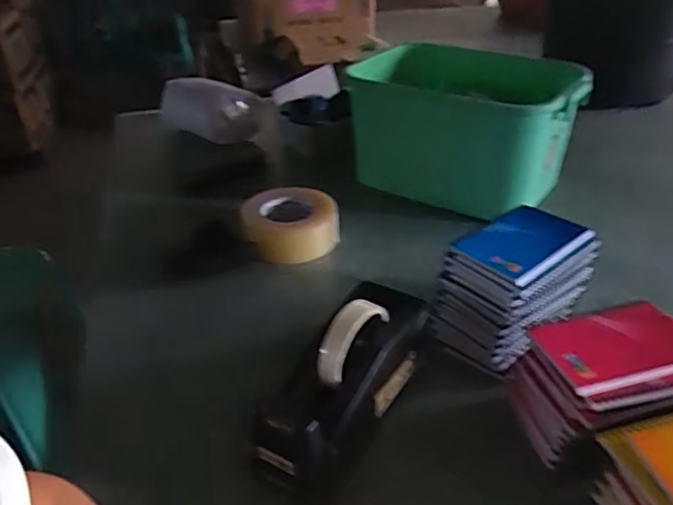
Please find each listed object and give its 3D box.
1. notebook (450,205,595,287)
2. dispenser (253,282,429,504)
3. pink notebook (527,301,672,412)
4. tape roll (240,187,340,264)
[{"bbox_3d":[0.191,-0.014,0.603,0.127,0.013,0.082,-26,40,-31],"label":"notebook"},{"bbox_3d":[0.008,0.105,0.535,0.085,0.114,0.212,18,39,27],"label":"dispenser"},{"bbox_3d":[0.247,0.085,0.509,0.135,0.016,0.100,-10,35,-11],"label":"pink notebook"},{"bbox_3d":[-0.065,-0.041,0.826,0.126,0.060,0.126,-2,34,1],"label":"tape roll"}]

